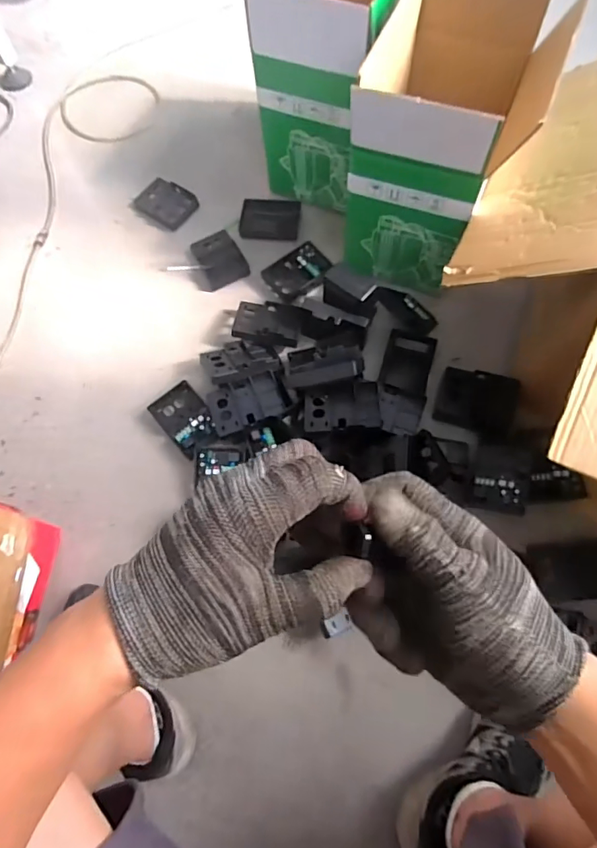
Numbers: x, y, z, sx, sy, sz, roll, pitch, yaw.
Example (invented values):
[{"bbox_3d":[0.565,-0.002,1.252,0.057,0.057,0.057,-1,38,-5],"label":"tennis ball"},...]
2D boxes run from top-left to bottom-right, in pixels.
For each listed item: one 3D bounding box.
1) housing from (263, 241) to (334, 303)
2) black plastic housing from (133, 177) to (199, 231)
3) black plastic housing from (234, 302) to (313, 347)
[{"bbox_3d":[-0.002,-0.309,0.980,0.123,0.025,0.096,-36,71,-11],"label":"housing"},{"bbox_3d":[-0.289,-0.483,1.060,0.118,0.034,0.100,34,74,14],"label":"black plastic housing"},{"bbox_3d":[-0.050,-0.190,0.916,0.138,0.026,0.101,9,54,5],"label":"black plastic housing"}]

